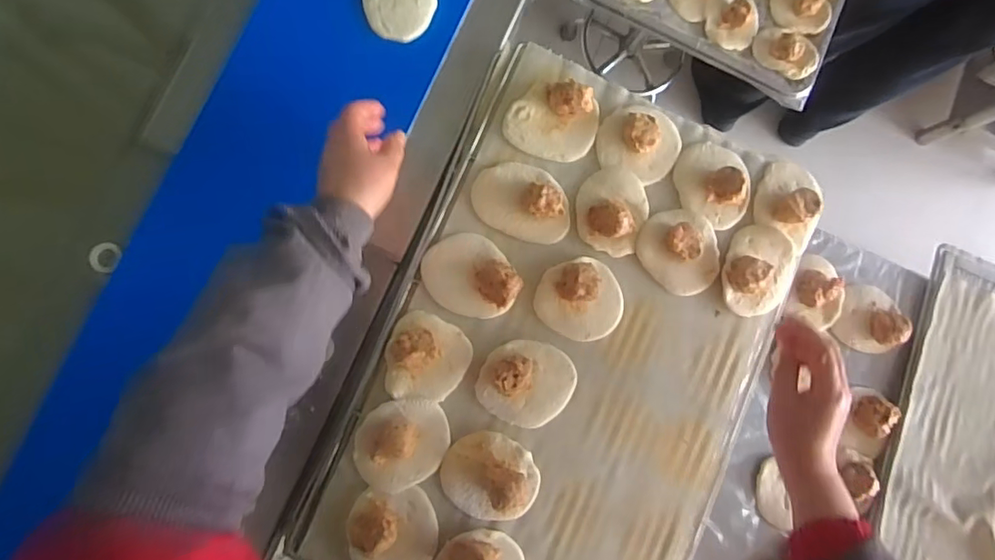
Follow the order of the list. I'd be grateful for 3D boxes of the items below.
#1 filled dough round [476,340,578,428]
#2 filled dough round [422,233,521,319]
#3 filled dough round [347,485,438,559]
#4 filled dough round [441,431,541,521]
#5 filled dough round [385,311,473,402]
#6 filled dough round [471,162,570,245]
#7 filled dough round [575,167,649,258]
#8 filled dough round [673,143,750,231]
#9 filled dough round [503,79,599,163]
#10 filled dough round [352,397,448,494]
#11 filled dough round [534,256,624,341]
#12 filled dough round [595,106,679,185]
[{"bbox_3d":[0.034,0.109,0.564,0.103,0.033,0.089,16,84,-6],"label":"filled dough round"},{"bbox_3d":[-0.028,-0.004,0.565,0.099,0.038,0.077,41,82,-3],"label":"filled dough round"},{"bbox_3d":[-0.104,0.256,0.536,0.085,0.028,0.091,1,85,-7],"label":"filled dough round"},{"bbox_3d":[-0.004,0.203,0.548,0.100,0.040,0.082,30,82,-4],"label":"filled dough round"},{"bbox_3d":[-0.073,0.083,0.552,0.084,0.035,0.086,1,85,-7],"label":"filled dough round"},{"bbox_3d":[0.029,-0.086,0.579,0.108,0.033,0.073,16,84,-6],"label":"filled dough round"},{"bbox_3d":[0.128,-0.078,0.588,0.077,0.035,0.091,22,83,-5],"label":"filled dough round"},{"bbox_3d":[0.248,-0.109,0.604,0.084,0.025,0.099,-25,89,-9],"label":"filled dough round"},{"bbox_3d":[0.063,-0.175,0.593,0.094,0.033,0.084,30,82,-4],"label":"filled dough round"},{"bbox_3d":[-0.095,0.166,0.539,0.091,0.035,0.087,1,85,-7],"label":"filled dough round"},{"bbox_3d":[0.094,0.019,0.577,0.092,0.035,0.084,1,85,-7],"label":"filled dough round"},{"bbox_3d":[0.163,-0.155,0.600,0.094,0.031,0.080,23,83,-5],"label":"filled dough round"}]

